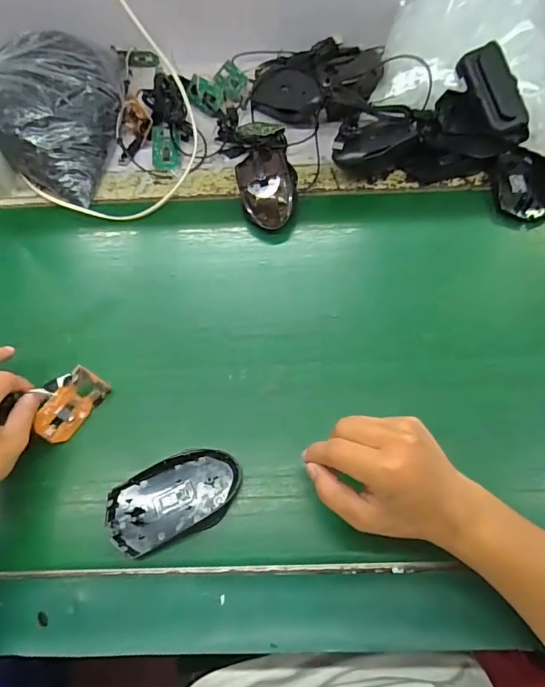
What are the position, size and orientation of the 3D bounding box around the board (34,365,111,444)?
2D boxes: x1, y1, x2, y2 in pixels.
[{"bbox_3d":[-0.187,0.058,0.403,0.038,0.004,0.069,43,68,-21],"label":"board"}]

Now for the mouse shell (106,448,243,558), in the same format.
[{"bbox_3d":[-0.083,0.130,0.367,0.112,0.017,0.063,-21,63,-8],"label":"mouse shell"}]

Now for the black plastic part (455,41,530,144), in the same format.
[{"bbox_3d":[0.261,-0.289,0.506,0.052,0.025,0.115,-27,89,-11],"label":"black plastic part"}]

